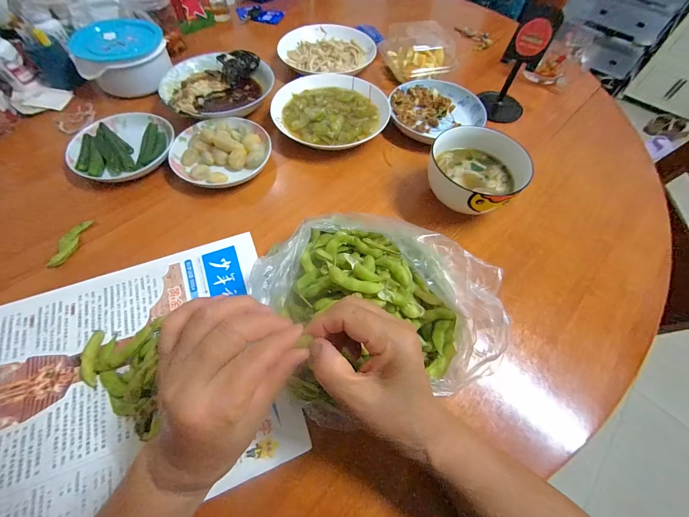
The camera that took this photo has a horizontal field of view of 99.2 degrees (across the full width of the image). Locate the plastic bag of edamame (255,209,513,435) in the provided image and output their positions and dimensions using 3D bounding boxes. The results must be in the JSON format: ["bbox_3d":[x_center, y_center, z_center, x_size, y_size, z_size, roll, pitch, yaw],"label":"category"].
[{"bbox_3d":[0.028,0.041,0.325,0.225,0.078,0.229,-20,62,-13],"label":"plastic bag of edamame"}]

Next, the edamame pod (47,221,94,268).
[{"bbox_3d":[-0.369,-0.021,0.397,0.020,0.014,0.073,10,59,4],"label":"edamame pod"}]

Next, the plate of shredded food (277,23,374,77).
[{"bbox_3d":[-0.036,-0.460,0.646,0.202,0.029,0.164,13,60,6],"label":"plate of shredded food"}]

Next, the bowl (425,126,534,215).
[{"bbox_3d":[0.189,-0.116,0.439,0.108,0.077,0.130,-24,63,-16],"label":"bowl"}]

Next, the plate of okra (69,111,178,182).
[{"bbox_3d":[-0.363,-0.186,0.483,0.150,0.030,0.140,1,59,-2],"label":"plate of okra"}]

